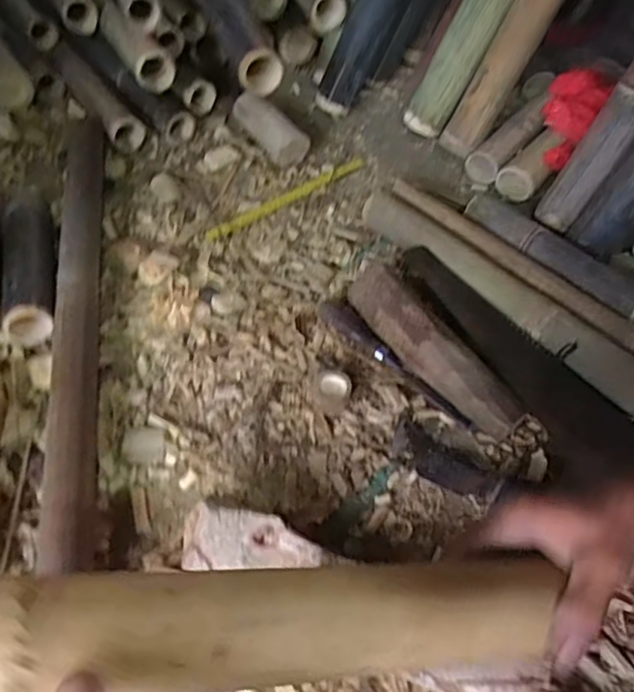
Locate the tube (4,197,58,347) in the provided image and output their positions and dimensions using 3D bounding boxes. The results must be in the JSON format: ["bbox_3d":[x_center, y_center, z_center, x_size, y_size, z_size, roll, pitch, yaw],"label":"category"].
[{"bbox_3d":[-0.372,-0.110,0.779,0.073,0.071,0.234,-12,54,-9],"label":"tube"}]

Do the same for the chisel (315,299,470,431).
[{"bbox_3d":[0.091,0.016,0.722,0.236,0.023,0.028,38,60,25],"label":"chisel"}]

